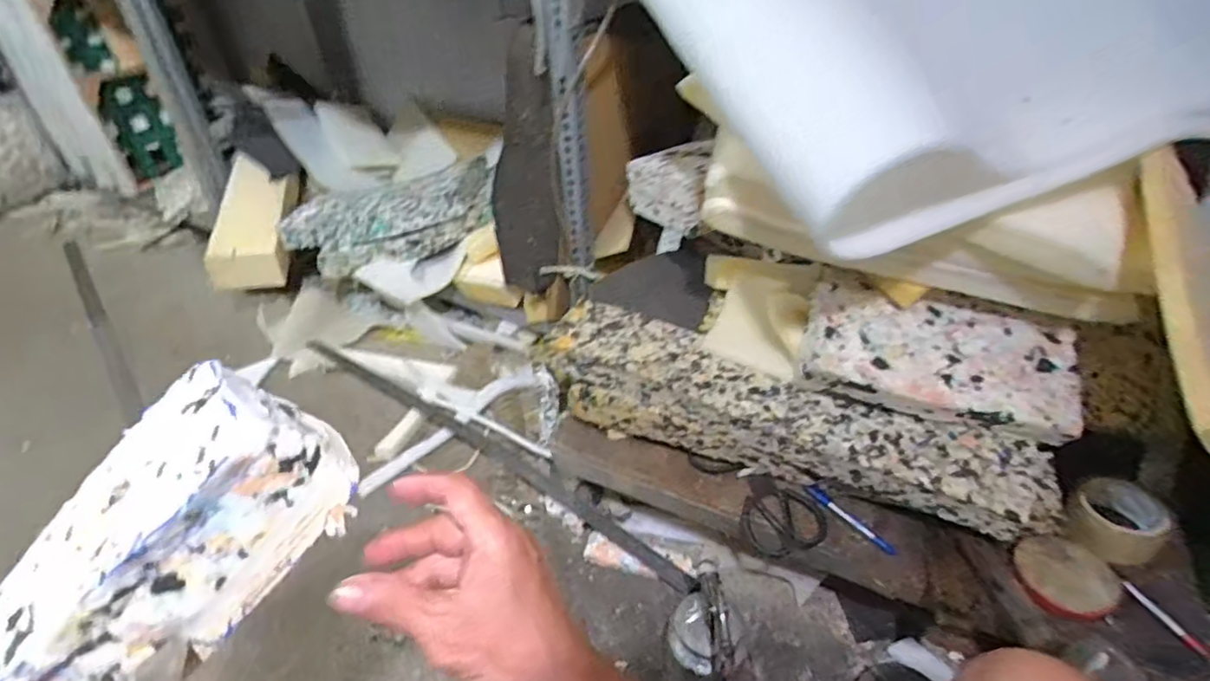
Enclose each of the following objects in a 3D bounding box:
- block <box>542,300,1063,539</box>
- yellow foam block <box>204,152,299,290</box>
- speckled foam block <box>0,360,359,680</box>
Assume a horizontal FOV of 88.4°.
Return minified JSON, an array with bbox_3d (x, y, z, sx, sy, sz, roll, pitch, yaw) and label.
[{"bbox_3d":[0.231,0.107,0.842,0.658,0.120,0.142,16,39,22],"label":"block"},{"bbox_3d":[-0.865,-0.303,1.535,0.161,0.106,0.440,-11,52,-11],"label":"yellow foam block"},{"bbox_3d":[-0.257,0.131,0.334,0.259,0.091,0.068,-44,43,5],"label":"speckled foam block"}]

